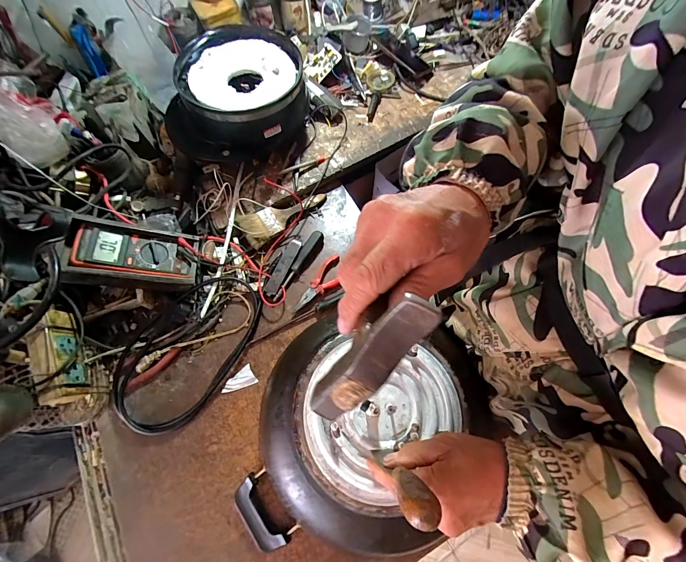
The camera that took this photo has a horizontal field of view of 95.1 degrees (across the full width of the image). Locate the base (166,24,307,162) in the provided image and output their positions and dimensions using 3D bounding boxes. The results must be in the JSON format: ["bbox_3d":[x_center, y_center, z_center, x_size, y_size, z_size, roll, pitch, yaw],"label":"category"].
[{"bbox_3d":[-0.235,-0.410,0.687,0.293,0.148,0.328,-16,71,-6],"label":"base"}]

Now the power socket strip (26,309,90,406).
[{"bbox_3d":[-0.415,0.111,0.452,0.039,0.062,0.129,-27,73,-9],"label":"power socket strip"}]

